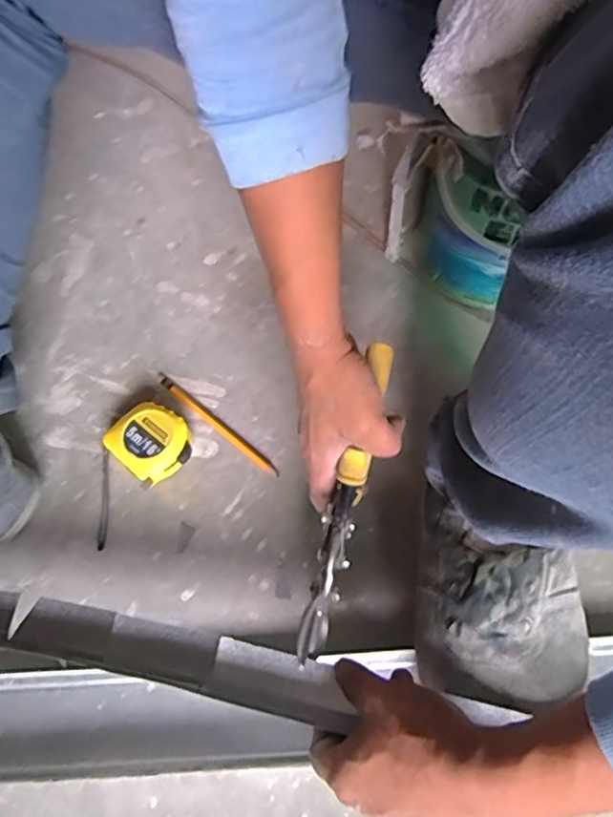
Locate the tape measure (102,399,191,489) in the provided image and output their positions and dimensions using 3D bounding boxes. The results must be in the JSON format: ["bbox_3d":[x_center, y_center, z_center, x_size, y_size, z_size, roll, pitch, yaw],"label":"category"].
[{"bbox_3d":[-0.147,0.034,0.575,0.067,0.037,0.070,-42,69,-17],"label":"tape measure"}]

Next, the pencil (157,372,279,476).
[{"bbox_3d":[-0.091,0.013,0.600,0.164,0.004,0.012,37,70,18],"label":"pencil"}]

